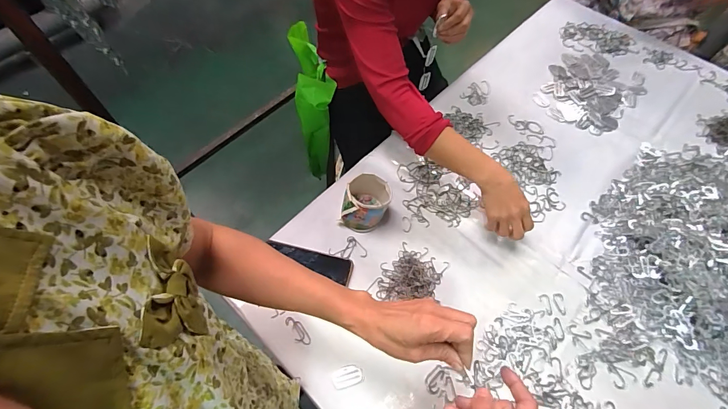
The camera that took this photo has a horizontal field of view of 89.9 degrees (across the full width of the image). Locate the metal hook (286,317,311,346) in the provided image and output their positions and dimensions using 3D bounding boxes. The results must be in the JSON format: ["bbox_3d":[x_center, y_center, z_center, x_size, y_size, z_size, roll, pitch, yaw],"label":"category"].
[{"bbox_3d":[-0.110,0.211,0.610,0.024,0.004,0.055,-30,64,-17],"label":"metal hook"}]

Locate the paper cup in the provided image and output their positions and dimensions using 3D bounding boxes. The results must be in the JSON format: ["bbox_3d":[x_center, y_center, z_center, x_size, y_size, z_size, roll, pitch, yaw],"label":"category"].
[{"bbox_3d":[0.005,0.001,0.691,0.079,0.074,0.088,21,61,12],"label":"paper cup"}]

